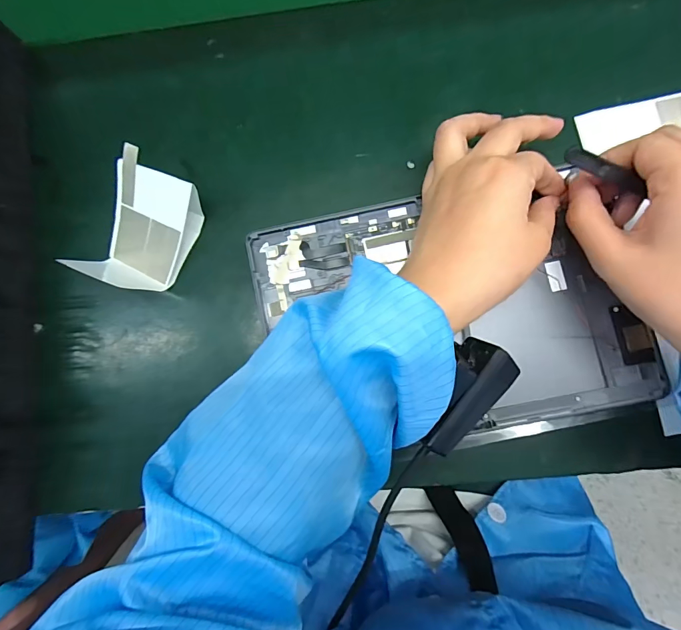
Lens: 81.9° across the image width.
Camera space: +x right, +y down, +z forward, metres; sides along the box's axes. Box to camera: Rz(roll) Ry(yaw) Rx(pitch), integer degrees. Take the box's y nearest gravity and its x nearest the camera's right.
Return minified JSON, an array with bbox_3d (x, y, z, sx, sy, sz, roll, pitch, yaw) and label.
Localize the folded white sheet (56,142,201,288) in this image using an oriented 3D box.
[{"bbox_3d":[-0.152,-0.066,0.298,0.071,0.045,0.094,26,83,7],"label":"folded white sheet"}]

